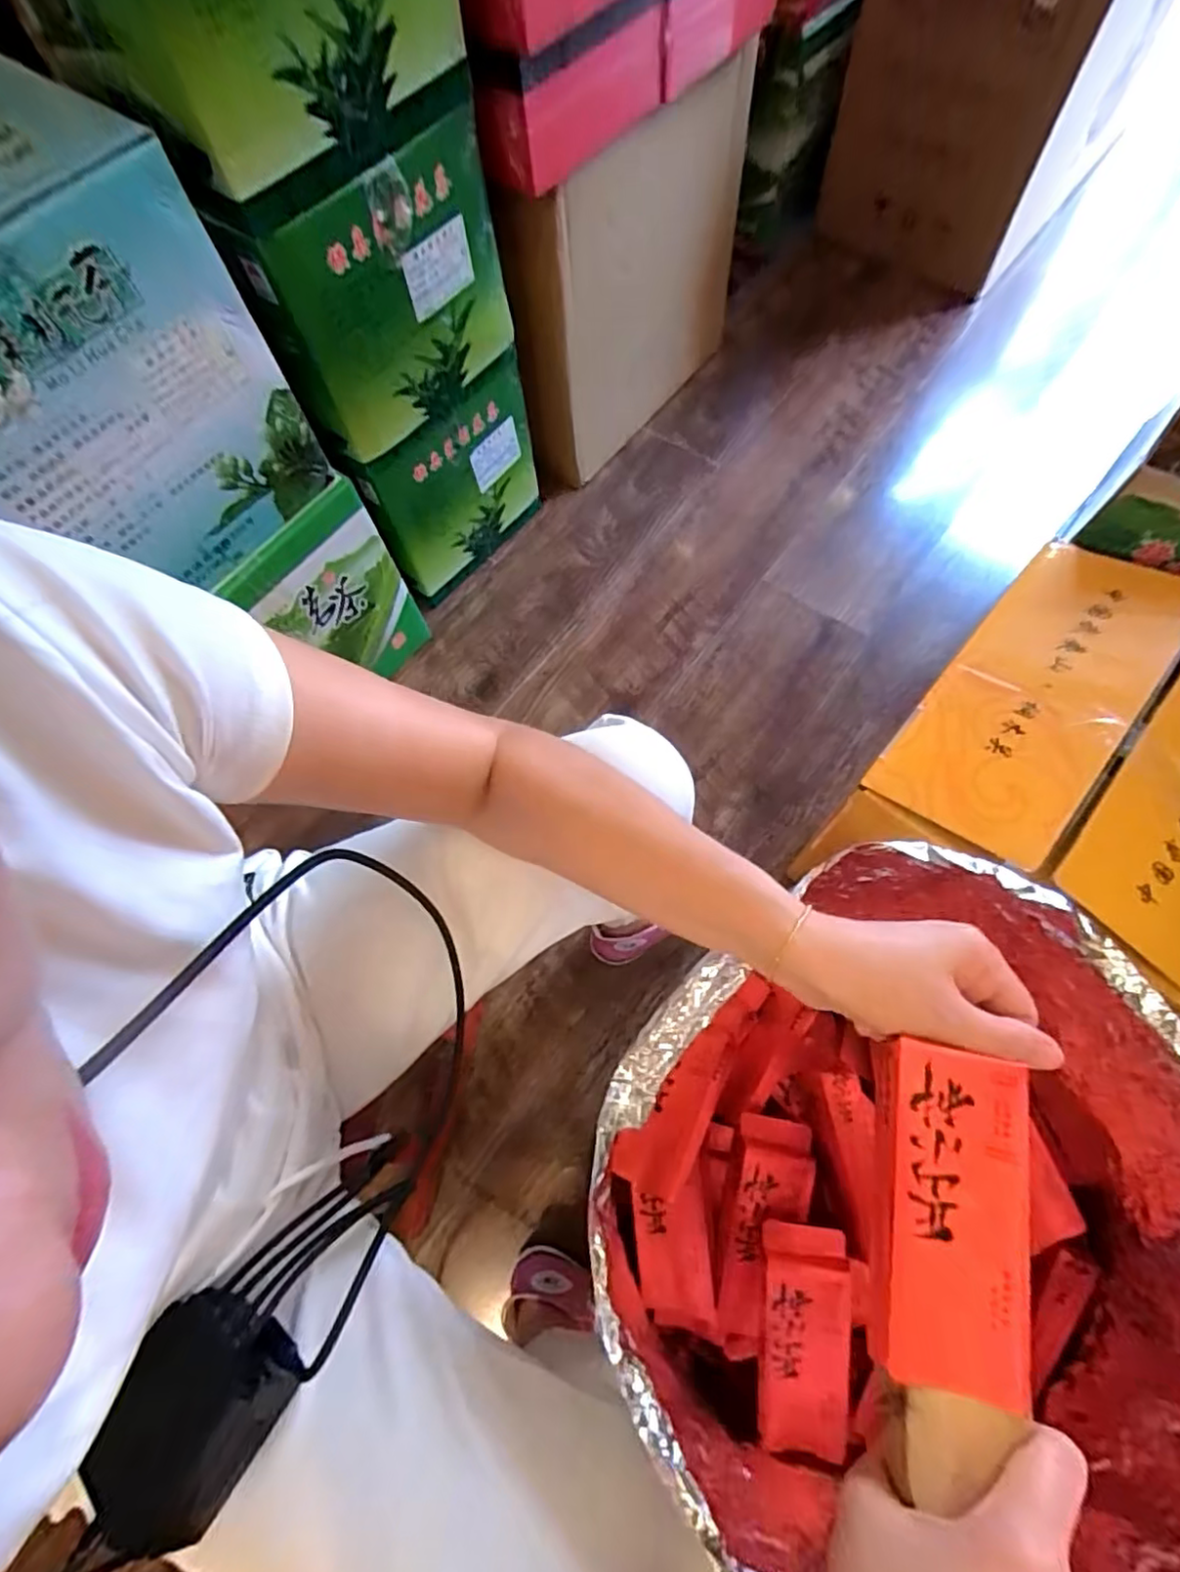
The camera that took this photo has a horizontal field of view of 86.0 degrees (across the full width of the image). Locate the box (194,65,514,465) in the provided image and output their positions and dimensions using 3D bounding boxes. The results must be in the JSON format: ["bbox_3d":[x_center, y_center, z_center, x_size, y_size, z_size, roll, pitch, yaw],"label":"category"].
[{"bbox_3d":[-0.223,-0.565,0.717,0.110,0.243,0.285,26,73,12],"label":"box"}]

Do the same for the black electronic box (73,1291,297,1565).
[{"bbox_3d":[-0.211,0.328,0.333,0.081,0.032,0.089,27,73,13],"label":"black electronic box"}]

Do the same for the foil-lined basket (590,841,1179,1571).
[{"bbox_3d":[0.190,0.263,0.392,0.338,0.227,0.339,-1,69,3],"label":"foil-lined basket"}]

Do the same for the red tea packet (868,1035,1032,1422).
[{"bbox_3d":[0.147,0.172,0.256,0.062,0.010,0.117,9,65,6],"label":"red tea packet"}]

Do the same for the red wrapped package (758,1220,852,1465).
[{"bbox_3d":[0.142,0.370,0.421,0.054,0.021,0.136,2,87,3],"label":"red wrapped package"}]

